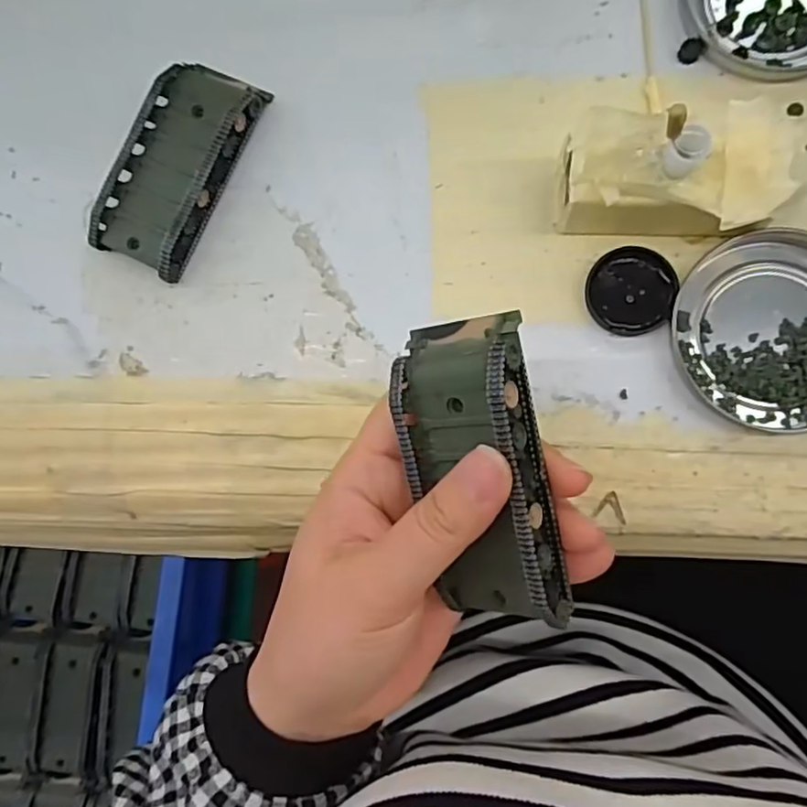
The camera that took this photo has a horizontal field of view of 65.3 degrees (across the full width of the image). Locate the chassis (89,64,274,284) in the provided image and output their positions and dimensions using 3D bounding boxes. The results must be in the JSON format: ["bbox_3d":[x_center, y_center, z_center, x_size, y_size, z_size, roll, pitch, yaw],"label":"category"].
[{"bbox_3d":[-0.101,-0.107,0.284,0.043,0.020,0.095,25,88,9],"label":"chassis"}]

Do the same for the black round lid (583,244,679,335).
[{"bbox_3d":[0.093,-0.046,0.259,0.034,0.006,0.034,-1,84,7],"label":"black round lid"}]

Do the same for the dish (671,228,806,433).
[{"bbox_3d":[0.149,-0.029,0.249,0.074,0.008,0.078,-1,84,7],"label":"dish"}]

